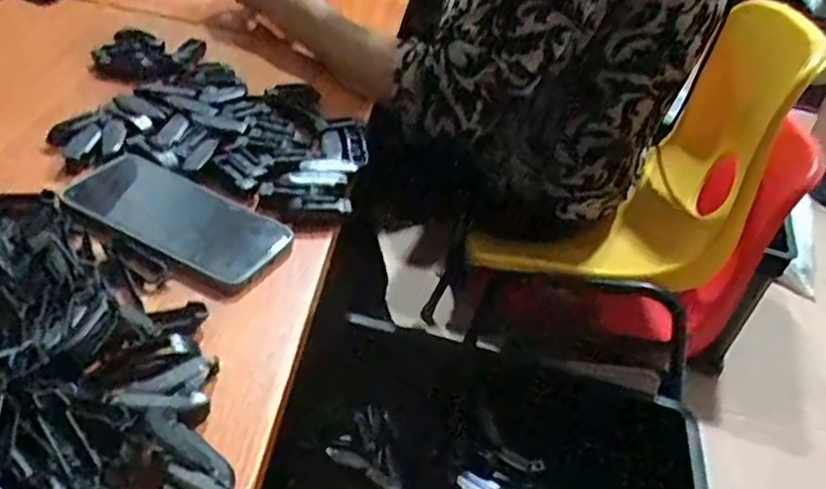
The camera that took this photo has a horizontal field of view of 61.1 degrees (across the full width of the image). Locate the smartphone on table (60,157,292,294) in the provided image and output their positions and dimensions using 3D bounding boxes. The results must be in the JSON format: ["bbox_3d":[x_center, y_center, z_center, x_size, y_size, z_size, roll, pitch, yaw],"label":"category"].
[{"bbox_3d":[-0.176,-0.021,0.527,0.170,0.013,0.078,24,37,14],"label":"smartphone on table"}]

